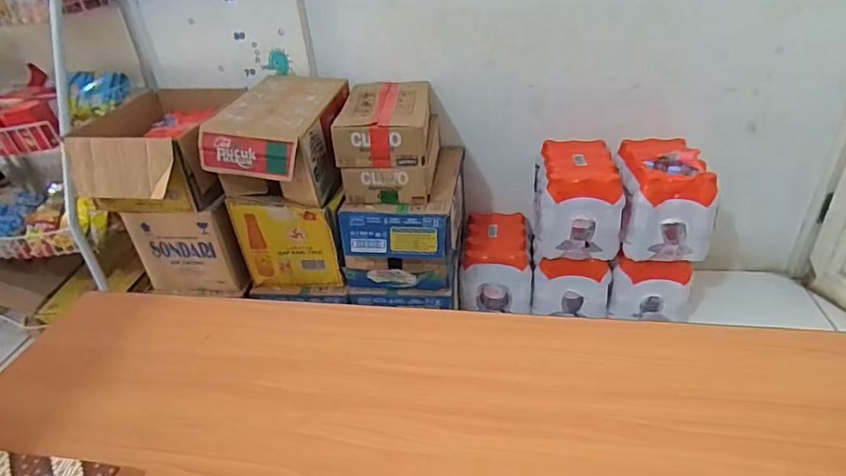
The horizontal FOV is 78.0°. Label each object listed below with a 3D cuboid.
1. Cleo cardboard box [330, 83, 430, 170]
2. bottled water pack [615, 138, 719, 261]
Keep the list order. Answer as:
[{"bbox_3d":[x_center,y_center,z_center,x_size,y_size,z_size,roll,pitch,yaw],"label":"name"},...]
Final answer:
[{"bbox_3d":[-0.099,-0.317,1.381,0.224,0.092,0.382,-3,34,4],"label":"Cleo cardboard box"},{"bbox_3d":[0.646,-0.124,1.418,0.207,0.235,0.291,2,35,11],"label":"bottled water pack"}]

